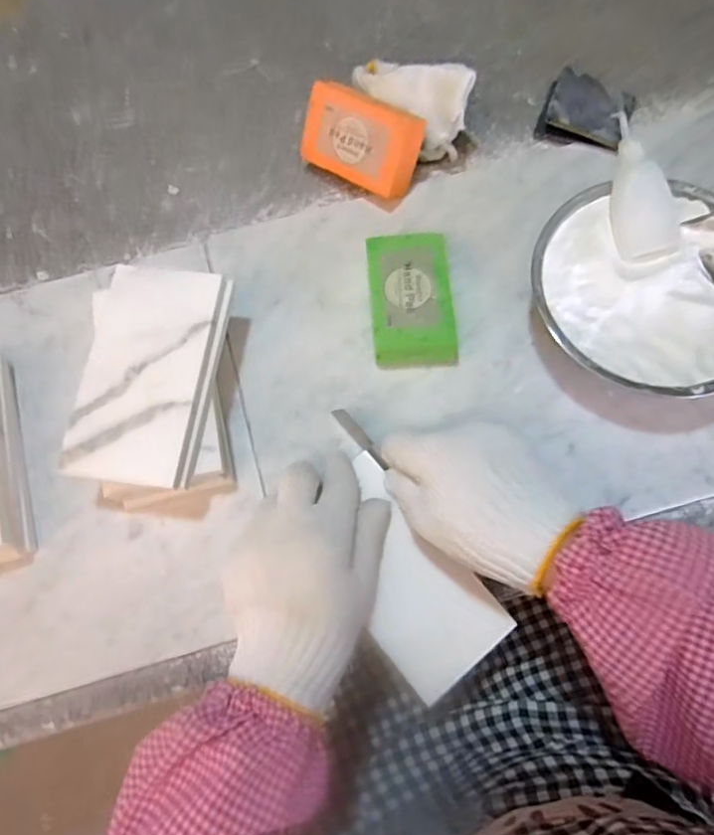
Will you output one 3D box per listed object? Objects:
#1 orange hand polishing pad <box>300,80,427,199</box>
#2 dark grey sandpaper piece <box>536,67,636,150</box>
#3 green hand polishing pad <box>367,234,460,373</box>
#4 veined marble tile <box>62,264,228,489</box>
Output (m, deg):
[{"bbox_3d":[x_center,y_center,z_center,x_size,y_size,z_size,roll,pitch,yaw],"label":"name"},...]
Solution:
[{"bbox_3d":[0.004,-0.221,0.475,0.095,0.062,0.028,36,35,17],"label":"orange hand polishing pad"},{"bbox_3d":[0.195,-0.260,0.508,0.070,0.027,0.077,24,72,11],"label":"dark grey sandpaper piece"},{"bbox_3d":[0.040,-0.085,0.438,0.060,0.034,0.097,-5,70,0],"label":"green hand polishing pad"},{"bbox_3d":[-0.137,-0.032,0.386,0.076,0.008,0.146,6,73,5],"label":"veined marble tile"}]

